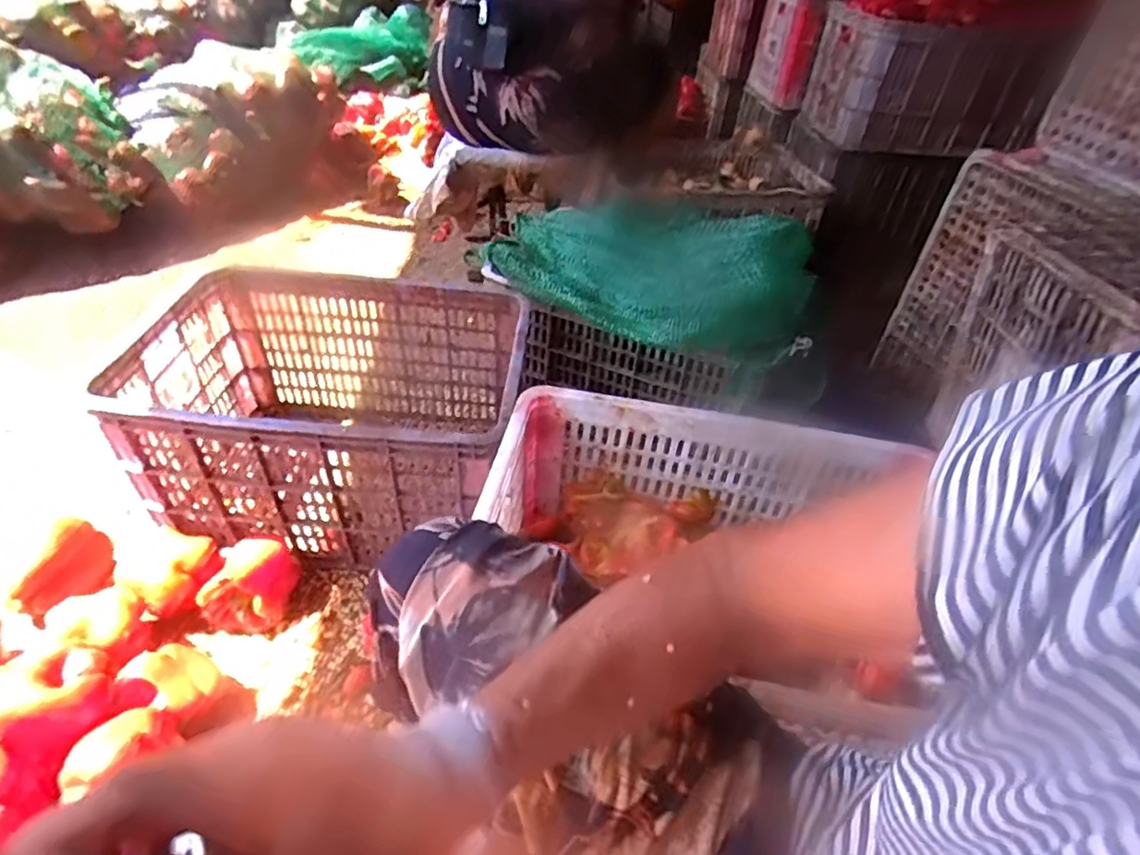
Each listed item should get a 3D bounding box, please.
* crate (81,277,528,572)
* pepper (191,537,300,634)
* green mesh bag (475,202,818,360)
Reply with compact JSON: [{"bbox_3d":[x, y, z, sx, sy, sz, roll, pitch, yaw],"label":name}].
[{"bbox_3d":[-0.345,-0.013,0.954,0.514,0.296,0.362,6,41,-1],"label":"crate"},{"bbox_3d":[-0.423,0.198,0.839,0.109,0.104,0.116,-3,42,-11],"label":"pepper"},{"bbox_3d":[0.114,-0.274,0.980,0.497,0.154,0.238,28,45,22],"label":"green mesh bag"}]

